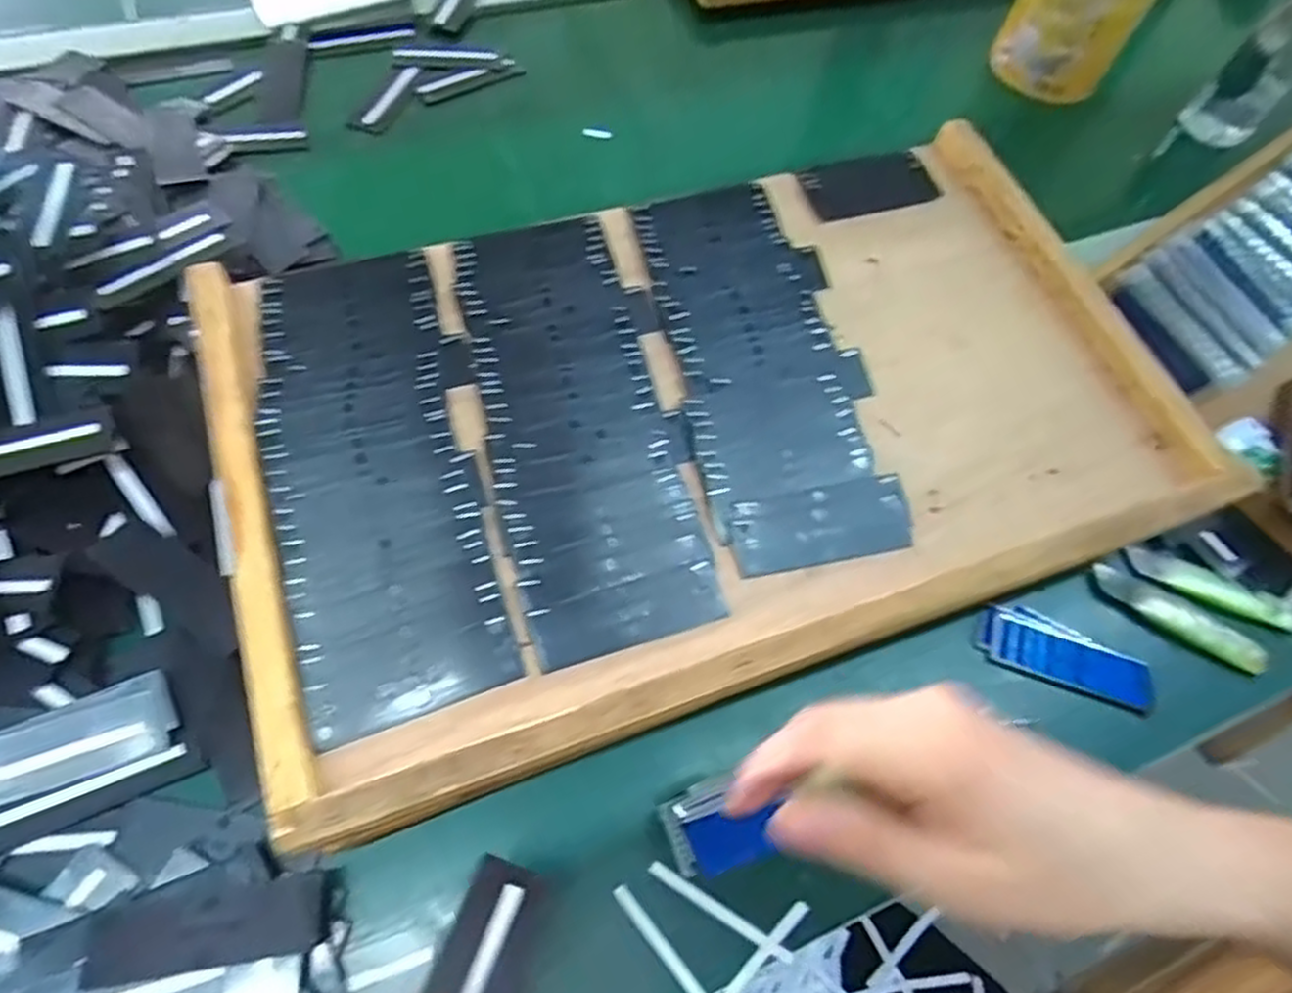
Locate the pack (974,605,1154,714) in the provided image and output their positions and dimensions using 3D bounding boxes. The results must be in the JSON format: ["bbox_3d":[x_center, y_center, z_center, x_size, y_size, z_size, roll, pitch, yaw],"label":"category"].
[{"bbox_3d":[0.242,0.091,0.428,0.101,0.005,0.039,25,63,7],"label":"pack"}]

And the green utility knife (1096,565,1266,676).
[{"bbox_3d":[0.322,0.074,0.449,0.104,0.011,0.021,33,64,10],"label":"green utility knife"}]

